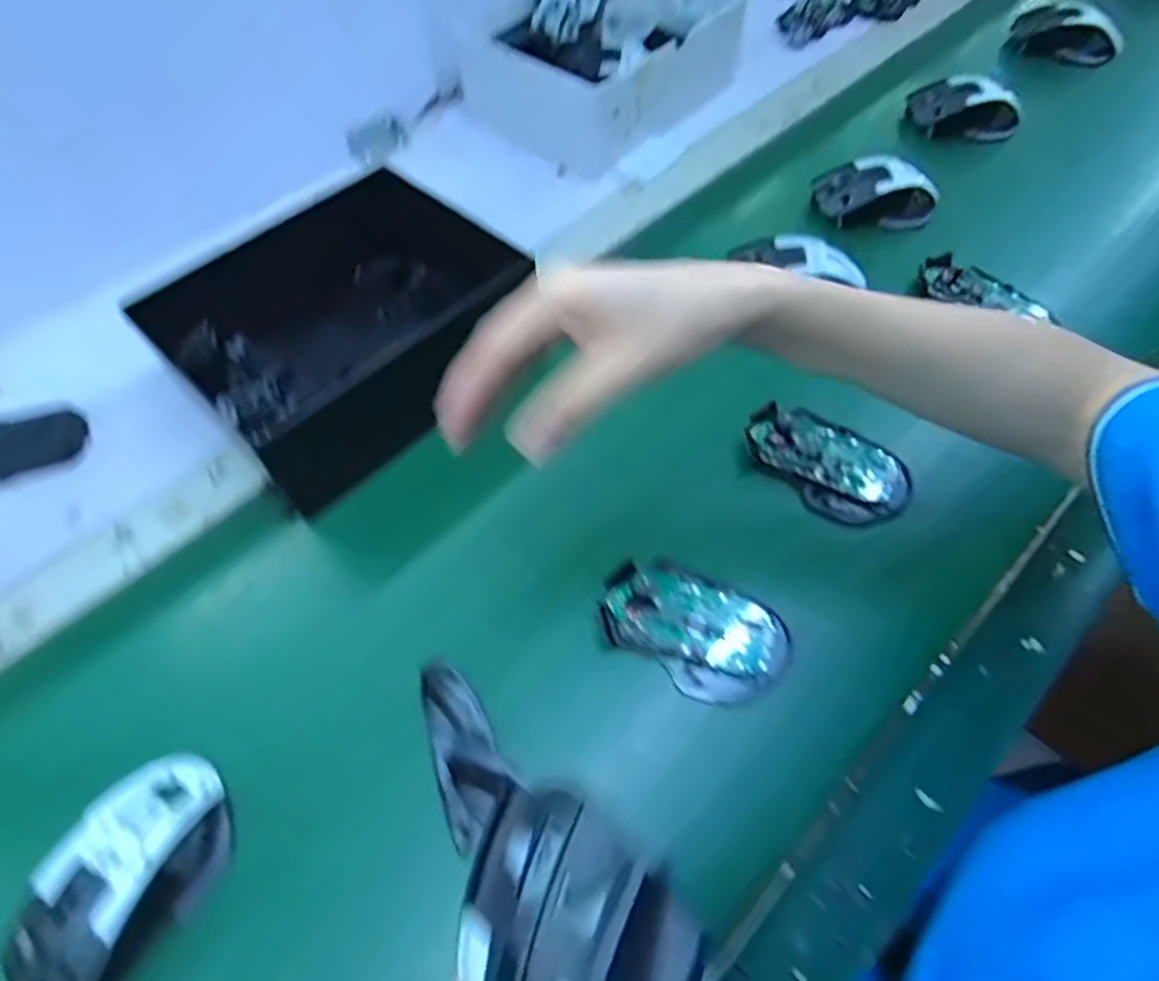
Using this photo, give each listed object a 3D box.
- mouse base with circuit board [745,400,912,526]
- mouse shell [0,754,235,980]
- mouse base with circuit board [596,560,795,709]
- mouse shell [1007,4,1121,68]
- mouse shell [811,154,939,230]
[{"bbox_3d":[0.169,-0.023,0.459,0.113,0.017,0.067,33,65,20],"label":"mouse base with circuit board"},{"bbox_3d":[-0.227,0.195,0.334,0.067,0.039,0.116,16,61,11],"label":"mouse shell"},{"bbox_3d":[0.069,0.082,0.408,0.111,0.012,0.071,30,64,18],"label":"mouse base with circuit board"},{"bbox_3d":[0.517,-0.486,0.710,0.103,0.035,0.054,28,64,17],"label":"mouse shell"},{"bbox_3d":[0.259,-0.260,0.589,0.106,0.032,0.065,16,61,11],"label":"mouse shell"}]

